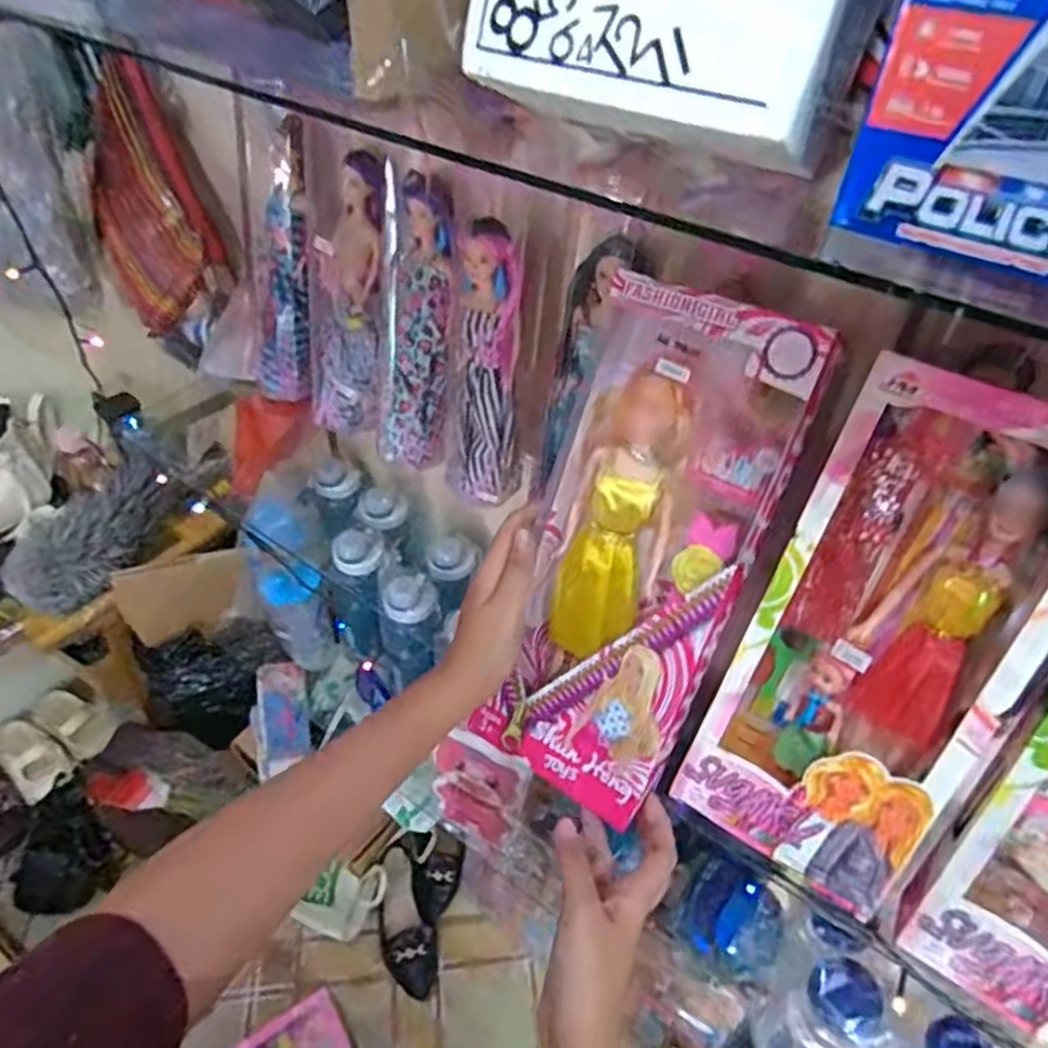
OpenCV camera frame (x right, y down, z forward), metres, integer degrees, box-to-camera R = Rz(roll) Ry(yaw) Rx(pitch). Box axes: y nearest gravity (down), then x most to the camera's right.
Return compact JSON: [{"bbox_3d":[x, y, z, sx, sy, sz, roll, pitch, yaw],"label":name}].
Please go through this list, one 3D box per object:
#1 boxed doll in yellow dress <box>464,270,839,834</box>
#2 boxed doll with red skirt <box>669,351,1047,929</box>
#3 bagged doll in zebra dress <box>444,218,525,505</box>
[{"bbox_3d":[0.071,0.023,0.482,0.142,0.337,0.073,22,15,18],"label":"boxed doll in yellow dress"},{"bbox_3d":[0.219,0.075,0.439,0.143,0.317,0.059,28,21,23],"label":"boxed doll with red skirt"},{"bbox_3d":[-0.037,-0.140,0.654,0.067,0.260,0.069,-1,44,-5],"label":"bagged doll in zebra dress"}]

